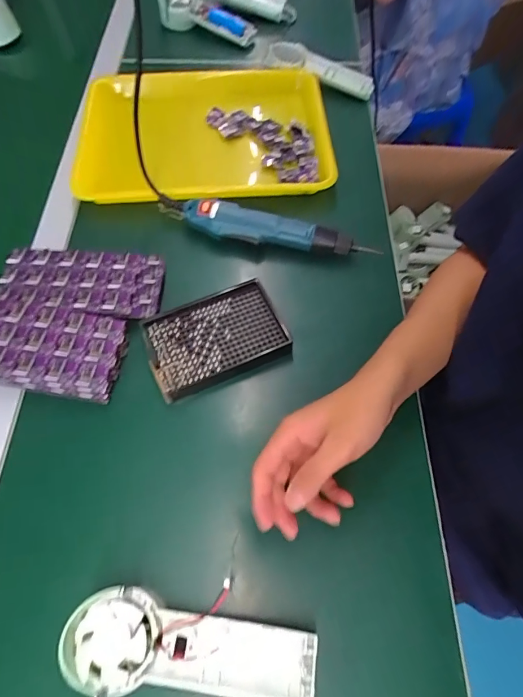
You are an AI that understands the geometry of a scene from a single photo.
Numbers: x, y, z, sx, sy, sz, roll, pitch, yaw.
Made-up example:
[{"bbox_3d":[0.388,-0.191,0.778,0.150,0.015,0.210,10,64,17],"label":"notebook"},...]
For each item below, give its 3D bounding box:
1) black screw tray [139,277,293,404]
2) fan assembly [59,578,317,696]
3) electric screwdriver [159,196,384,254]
[{"bbox_3d":[-0.048,-0.010,0.432,0.139,0.022,0.103,-18,63,-11],"label":"black screw tray"},{"bbox_3d":[-0.050,0.210,0.294,0.174,0.028,0.065,2,63,0],"label":"fan assembly"},{"bbox_3d":[-0.001,-0.144,0.490,0.247,0.032,0.043,11,64,5],"label":"electric screwdriver"}]

